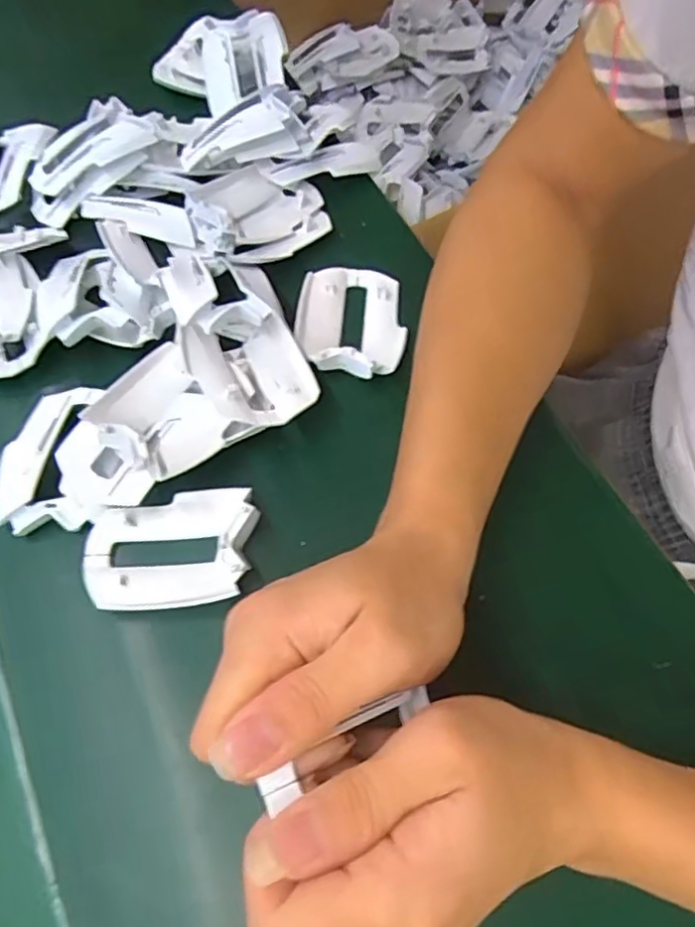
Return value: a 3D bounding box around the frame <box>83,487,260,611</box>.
[{"bbox_3d":[-0.085,0.039,0.309,0.081,0.010,0.059,-6,63,0],"label":"frame"}]

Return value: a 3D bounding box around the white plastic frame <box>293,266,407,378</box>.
[{"bbox_3d":[0.002,-0.083,0.370,0.061,0.016,0.079,4,63,5],"label":"white plastic frame"}]

